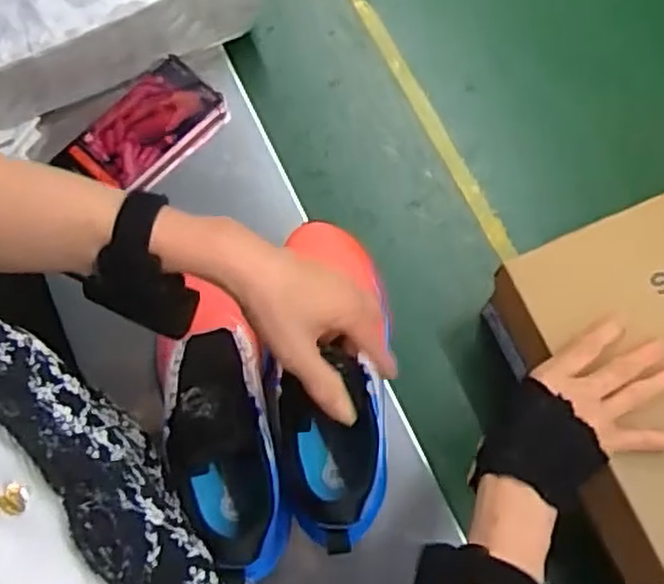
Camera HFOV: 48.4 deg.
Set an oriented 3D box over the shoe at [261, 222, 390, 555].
[{"bbox_3d":[0.001,0.059,0.556,0.076,0.085,0.246,3,74,2],"label":"shoe"}]

